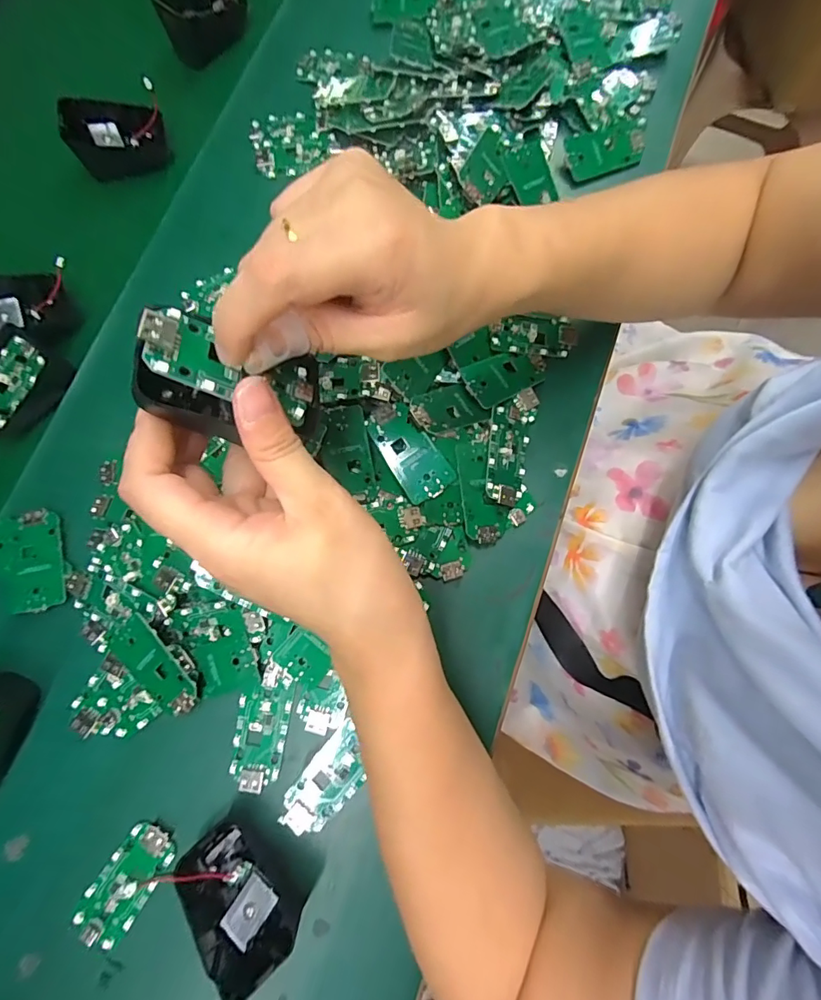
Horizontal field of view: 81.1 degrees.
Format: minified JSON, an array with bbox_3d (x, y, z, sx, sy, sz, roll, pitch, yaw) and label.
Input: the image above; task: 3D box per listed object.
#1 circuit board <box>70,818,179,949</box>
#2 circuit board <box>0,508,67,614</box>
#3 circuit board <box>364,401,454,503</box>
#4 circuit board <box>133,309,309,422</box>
[{"bbox_3d":[-0.160,0.215,0.269,0.031,0.006,0.062,33,79,7],"label":"circuit board"},{"bbox_3d":[-0.245,0.040,0.301,0.048,0.006,0.064,-15,78,-3],"label":"circuit board"},{"bbox_3d":[-0.001,-0.029,0.295,0.030,0.011,0.061,-33,80,-6],"label":"circuit board"},{"bbox_3d":[-0.067,-0.051,0.183,0.064,0.005,0.029,19,56,-33],"label":"circuit board"}]

